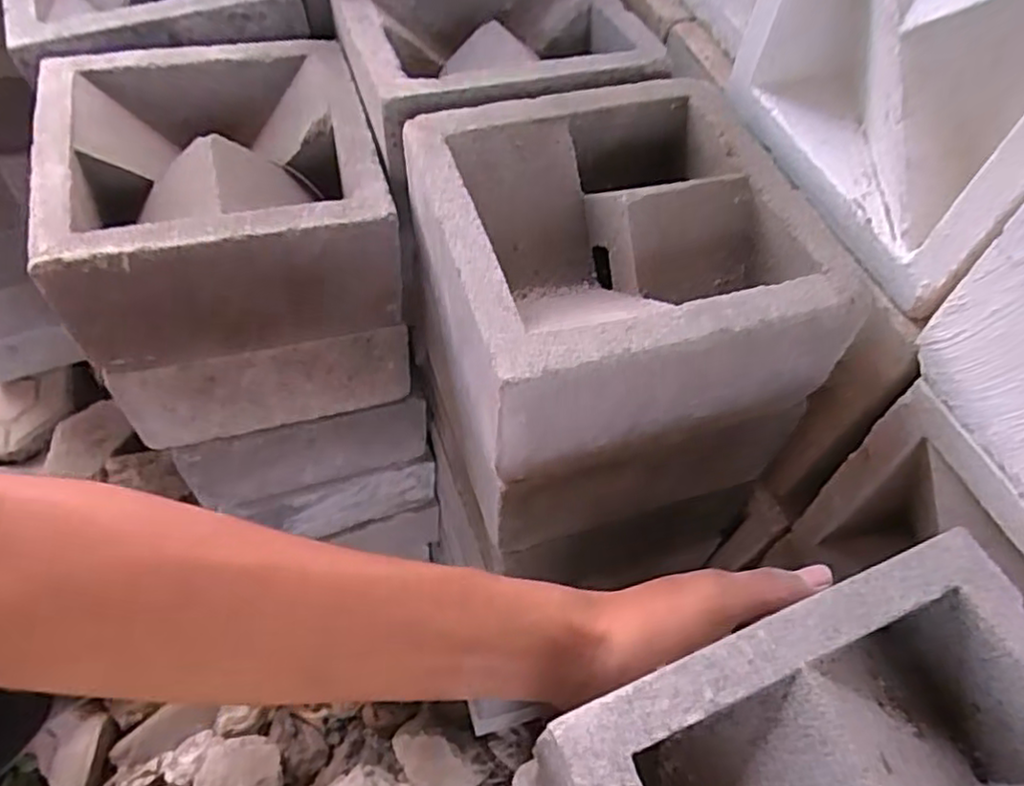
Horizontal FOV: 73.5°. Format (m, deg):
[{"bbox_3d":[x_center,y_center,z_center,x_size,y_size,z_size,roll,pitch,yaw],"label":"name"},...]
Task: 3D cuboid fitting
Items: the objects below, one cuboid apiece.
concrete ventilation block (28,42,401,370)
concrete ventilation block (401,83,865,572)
[{"bbox_3d":[-0.194,-0.141,0.470,0.193,0.101,0.192,-14,58,-11],"label":"concrete ventilation block"},{"bbox_3d":[0.054,-0.051,0.439,0.192,0.185,0.196,-14,58,-11],"label":"concrete ventilation block"}]

